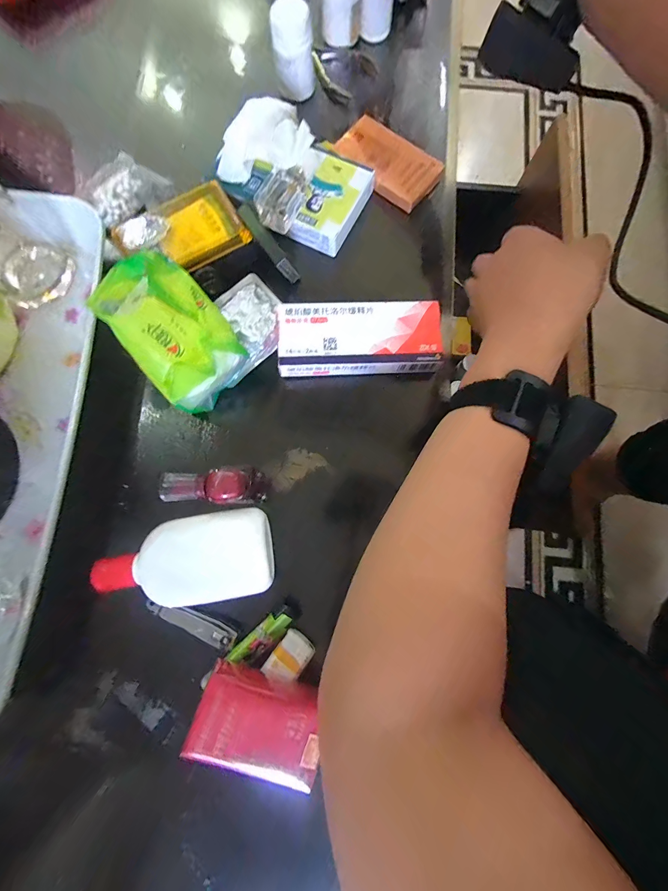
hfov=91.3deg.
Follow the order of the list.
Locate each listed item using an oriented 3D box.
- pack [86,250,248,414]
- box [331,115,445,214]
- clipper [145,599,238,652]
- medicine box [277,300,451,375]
[{"bbox_3d":[-0.125,-0.088,0.261,0.075,0.054,0.109,-38,82,-6],"label":"pack"},{"bbox_3d":[0.053,-0.277,0.320,0.100,0.014,0.057,36,81,6],"label":"box"},{"bbox_3d":[-0.107,0.133,0.246,0.069,0.014,0.012,23,80,4],"label":"clipper"},{"bbox_3d":[0.022,-0.091,0.277,0.135,0.016,0.062,-3,79,0],"label":"medicine box"}]

